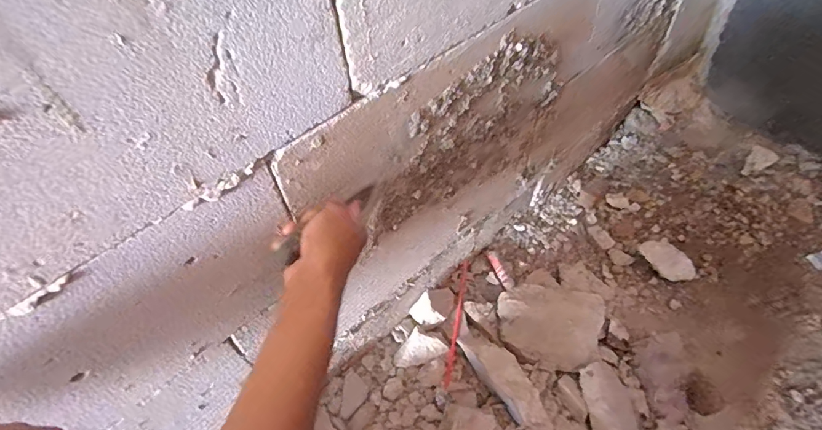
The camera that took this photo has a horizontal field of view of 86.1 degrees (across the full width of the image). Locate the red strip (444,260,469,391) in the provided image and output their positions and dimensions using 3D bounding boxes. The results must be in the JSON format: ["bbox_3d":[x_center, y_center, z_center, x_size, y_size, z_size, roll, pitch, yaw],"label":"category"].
[{"bbox_3d":[0.092,0.205,0.876,0.015,0.037,0.265,7,52,11],"label":"red strip"}]

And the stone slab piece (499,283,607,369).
[{"bbox_3d":[0.270,0.210,0.836,0.197,0.038,0.152,-3,50,3],"label":"stone slab piece"}]

